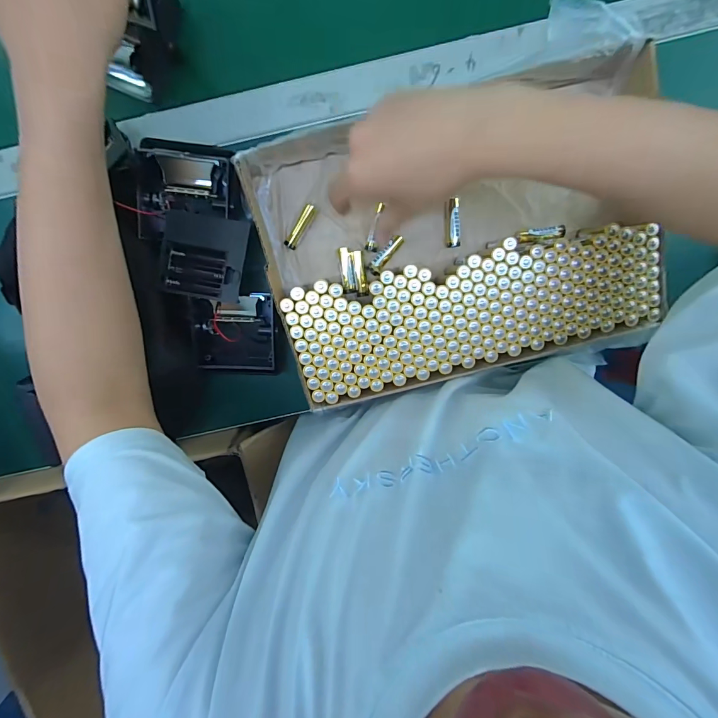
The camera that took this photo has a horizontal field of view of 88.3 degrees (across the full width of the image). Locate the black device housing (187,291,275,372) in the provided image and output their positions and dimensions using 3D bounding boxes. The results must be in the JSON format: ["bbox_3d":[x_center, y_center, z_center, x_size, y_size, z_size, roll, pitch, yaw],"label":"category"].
[{"bbox_3d":[-0.134,-0.027,0.399,0.083,0.022,0.082,0,104,-2],"label":"black device housing"}]

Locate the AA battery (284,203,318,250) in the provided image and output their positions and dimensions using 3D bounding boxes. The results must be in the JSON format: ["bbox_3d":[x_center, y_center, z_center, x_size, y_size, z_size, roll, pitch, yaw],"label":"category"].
[{"bbox_3d":[-0.060,-0.138,0.382,0.015,0.014,0.050,32,101,-9],"label":"AA battery"}]

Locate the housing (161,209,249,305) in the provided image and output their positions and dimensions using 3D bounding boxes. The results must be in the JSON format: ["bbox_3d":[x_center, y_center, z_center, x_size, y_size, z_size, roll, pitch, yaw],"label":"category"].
[{"bbox_3d":[-0.150,-0.099,0.355,0.081,0.018,0.076,8,104,-4],"label":"housing"}]

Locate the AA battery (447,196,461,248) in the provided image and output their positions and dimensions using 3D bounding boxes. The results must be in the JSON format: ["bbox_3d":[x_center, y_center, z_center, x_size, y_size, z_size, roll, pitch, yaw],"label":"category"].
[{"bbox_3d":[0.099,-0.143,0.386,0.013,0.012,0.049,-4,104,-1],"label":"AA battery"}]

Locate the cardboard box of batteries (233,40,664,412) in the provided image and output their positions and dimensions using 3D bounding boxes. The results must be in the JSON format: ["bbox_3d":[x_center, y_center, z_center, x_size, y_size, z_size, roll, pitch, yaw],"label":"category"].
[{"bbox_3d":[0.095,-0.114,0.374,0.368,0.053,0.252,-14,104,2],"label":"cardboard box of batteries"}]

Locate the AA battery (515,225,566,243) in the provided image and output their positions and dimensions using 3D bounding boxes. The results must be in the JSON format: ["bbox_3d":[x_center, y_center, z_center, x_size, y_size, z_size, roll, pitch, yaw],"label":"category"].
[{"bbox_3d":[0.192,-0.132,0.392,0.051,0.014,0.014,-3,99,5],"label":"AA battery"}]

